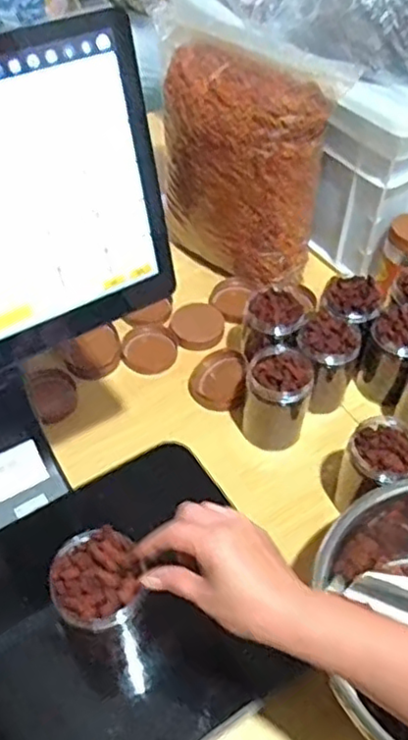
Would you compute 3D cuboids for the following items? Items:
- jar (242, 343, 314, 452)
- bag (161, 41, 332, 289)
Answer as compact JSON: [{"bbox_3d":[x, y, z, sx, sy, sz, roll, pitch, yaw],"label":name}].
[{"bbox_3d":[0.091,0.037,0.830,0.073,0.123,0.073,1,51,-1],"label":"jar"},{"bbox_3d":[0.046,-0.292,0.961,0.243,0.281,0.125,29,56,20],"label":"bag"}]

